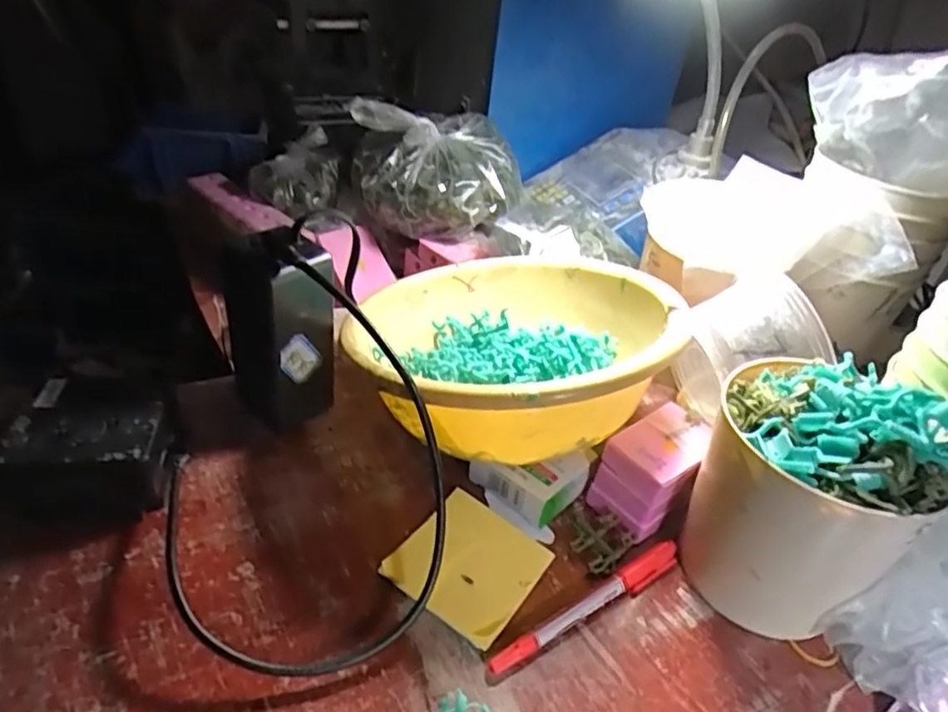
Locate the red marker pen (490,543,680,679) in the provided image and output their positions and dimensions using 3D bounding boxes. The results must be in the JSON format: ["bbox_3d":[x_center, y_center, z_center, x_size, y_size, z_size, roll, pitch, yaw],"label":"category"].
[{"bbox_3d":[0.066,0.138,0.346,0.137,0.010,0.013,-16,42,-29],"label":"red marker pen"}]

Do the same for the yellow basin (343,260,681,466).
[{"bbox_3d":[0.023,-0.002,0.436,0.216,0.116,0.214,5,36,-4],"label":"yellow basin"}]

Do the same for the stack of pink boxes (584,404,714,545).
[{"bbox_3d":[0.117,0.075,0.398,0.071,0.057,0.045,-22,45,-34],"label":"stack of pink boxes"}]

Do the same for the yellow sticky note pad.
[{"bbox_3d":[-0.003,0.120,0.360,0.076,0.004,0.078,27,40,24],"label":"yellow sticky note pad"}]

